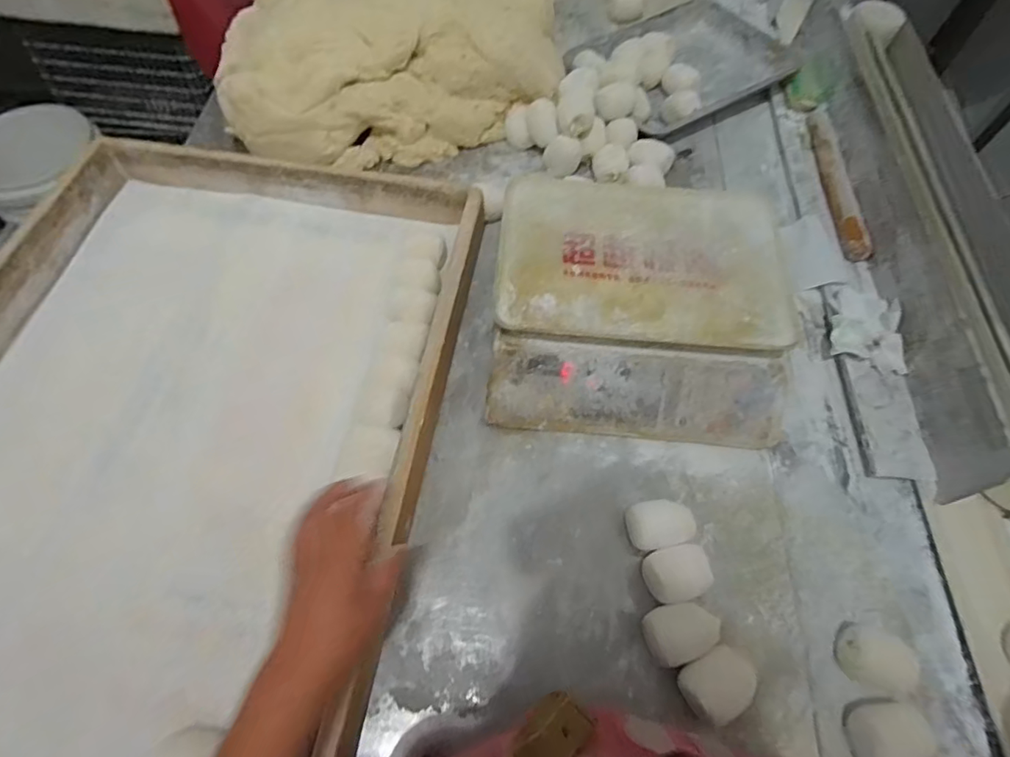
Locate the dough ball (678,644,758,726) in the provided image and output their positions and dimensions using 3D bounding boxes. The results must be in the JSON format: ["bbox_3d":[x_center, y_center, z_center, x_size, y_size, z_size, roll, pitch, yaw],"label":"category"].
[{"bbox_3d":[0.195,0.281,0.500,0.063,0.034,0.049,-29,66,-15],"label":"dough ball"}]

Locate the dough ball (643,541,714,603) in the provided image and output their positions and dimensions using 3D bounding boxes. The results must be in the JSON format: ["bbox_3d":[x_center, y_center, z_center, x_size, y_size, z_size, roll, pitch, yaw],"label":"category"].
[{"bbox_3d":[0.172,0.197,0.548,0.064,0.034,0.049,-12,62,-7],"label":"dough ball"}]

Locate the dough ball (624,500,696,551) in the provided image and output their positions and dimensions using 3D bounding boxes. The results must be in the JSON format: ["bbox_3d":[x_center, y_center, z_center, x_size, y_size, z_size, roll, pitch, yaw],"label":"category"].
[{"bbox_3d":[0.161,0.153,0.568,0.070,0.035,0.052,-11,64,-8],"label":"dough ball"}]

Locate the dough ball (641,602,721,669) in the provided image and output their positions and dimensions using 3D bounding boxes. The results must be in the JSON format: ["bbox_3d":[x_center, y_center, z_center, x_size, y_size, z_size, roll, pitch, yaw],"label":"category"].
[{"bbox_3d":[0.169,0.243,0.522,0.064,0.029,0.050,-14,63,-8],"label":"dough ball"}]

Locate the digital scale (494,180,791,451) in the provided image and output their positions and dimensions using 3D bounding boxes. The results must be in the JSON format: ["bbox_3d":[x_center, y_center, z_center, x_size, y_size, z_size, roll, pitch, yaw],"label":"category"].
[{"bbox_3d":[0.158,-0.095,0.659,0.334,0.088,0.314,4,62,2],"label":"digital scale"}]

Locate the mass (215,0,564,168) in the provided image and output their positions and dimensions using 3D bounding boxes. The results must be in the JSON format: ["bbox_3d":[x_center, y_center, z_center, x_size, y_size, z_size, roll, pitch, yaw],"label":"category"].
[{"bbox_3d":[-0.157,-0.694,0.891,0.547,0.188,0.741,4,62,1],"label":"mass"}]

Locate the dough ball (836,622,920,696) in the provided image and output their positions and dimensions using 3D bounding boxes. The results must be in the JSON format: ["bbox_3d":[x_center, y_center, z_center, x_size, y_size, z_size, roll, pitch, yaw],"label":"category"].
[{"bbox_3d":[0.350,0.266,0.517,0.060,0.040,0.058,0,62,-1],"label":"dough ball"}]

